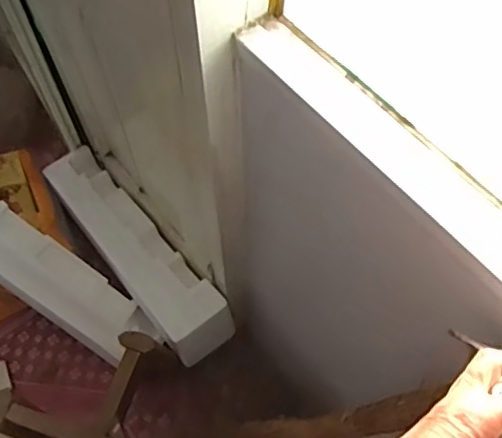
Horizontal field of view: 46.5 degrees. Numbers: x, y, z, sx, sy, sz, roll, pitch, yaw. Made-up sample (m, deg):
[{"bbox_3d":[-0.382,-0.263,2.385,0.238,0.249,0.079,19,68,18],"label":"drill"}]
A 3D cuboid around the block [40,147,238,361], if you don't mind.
[{"bbox_3d":[-0.268,0.055,1.271,0.132,0.125,0.595,-34,51,-18],"label":"block"}]

